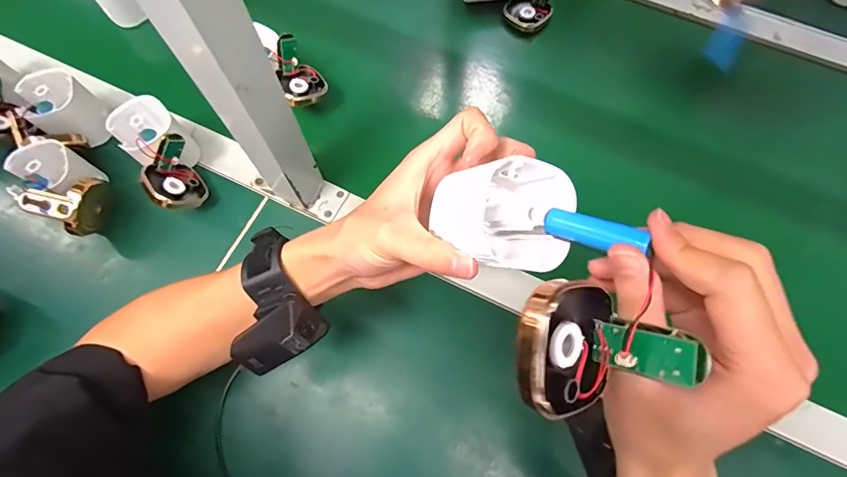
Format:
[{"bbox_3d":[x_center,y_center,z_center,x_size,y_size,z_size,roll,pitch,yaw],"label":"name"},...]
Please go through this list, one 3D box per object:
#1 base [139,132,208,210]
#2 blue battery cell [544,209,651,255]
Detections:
[{"bbox_3d":[-0.239,-0.063,0.424,0.058,0.053,0.064,1,59,-45],"label":"base"},{"bbox_3d":[0.081,-0.003,0.207,0.045,0.009,0.012,16,68,34],"label":"blue battery cell"}]

